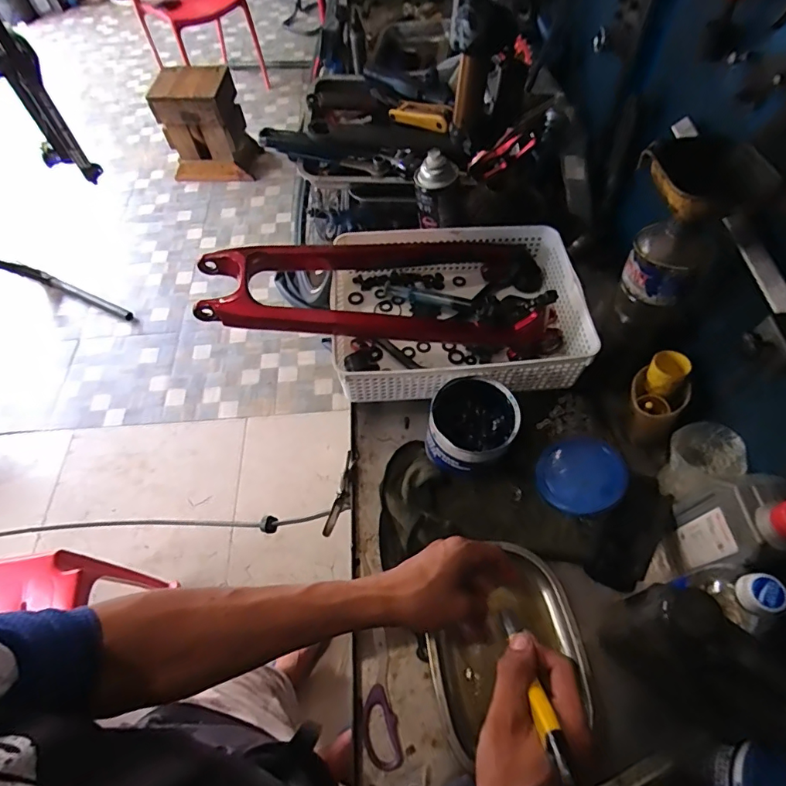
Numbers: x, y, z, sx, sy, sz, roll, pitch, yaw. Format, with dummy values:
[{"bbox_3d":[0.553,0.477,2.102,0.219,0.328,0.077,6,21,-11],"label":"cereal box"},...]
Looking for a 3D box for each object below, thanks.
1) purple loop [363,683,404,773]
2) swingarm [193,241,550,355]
[{"bbox_3d":[-0.012,0.333,0.481,0.034,0.006,0.071,-10,59,-2],"label":"purple loop"},{"bbox_3d":[-0.017,-0.138,0.631,0.433,0.070,0.179,-1,58,-16],"label":"swingarm"}]

